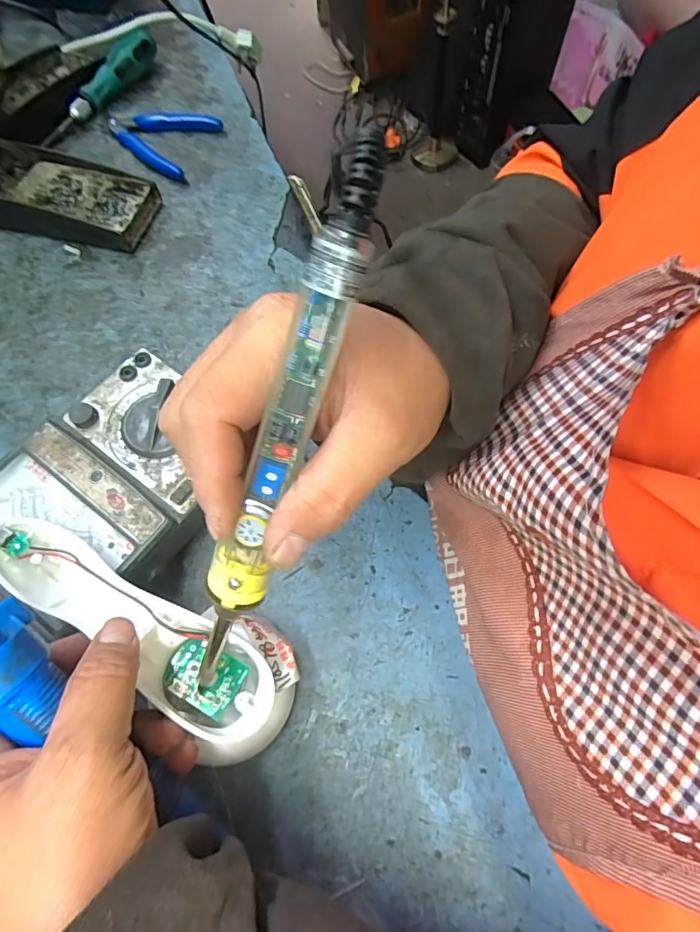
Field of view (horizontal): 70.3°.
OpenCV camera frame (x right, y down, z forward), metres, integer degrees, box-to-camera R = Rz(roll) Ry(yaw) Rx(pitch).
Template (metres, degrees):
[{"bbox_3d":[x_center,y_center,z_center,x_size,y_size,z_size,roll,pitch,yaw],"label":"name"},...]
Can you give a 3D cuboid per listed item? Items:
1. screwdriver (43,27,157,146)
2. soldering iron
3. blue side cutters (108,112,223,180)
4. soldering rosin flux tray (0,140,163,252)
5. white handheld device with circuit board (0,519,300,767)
[{"bbox_3d":[-0.253,-0.384,0.503,0.025,0.031,0.160,32,71,13],"label":"screwdriver"},{"bbox_3d":[-0.027,-0.003,0.178,0.020,0.019,0.203,27,115,12],"label":"soldering iron"},{"bbox_3d":[-0.194,-0.326,0.489,0.111,0.010,0.080,22,70,10],"label":"blue side cutters"},{"bbox_3d":[-0.256,-0.239,0.441,0.153,0.035,0.071,14,68,7],"label":"soldering rosin flux tray"},{"bbox_3d":[-0.106,0.082,0.256,0.167,0.036,0.057,27,70,7],"label":"white handheld device with circuit board"}]

